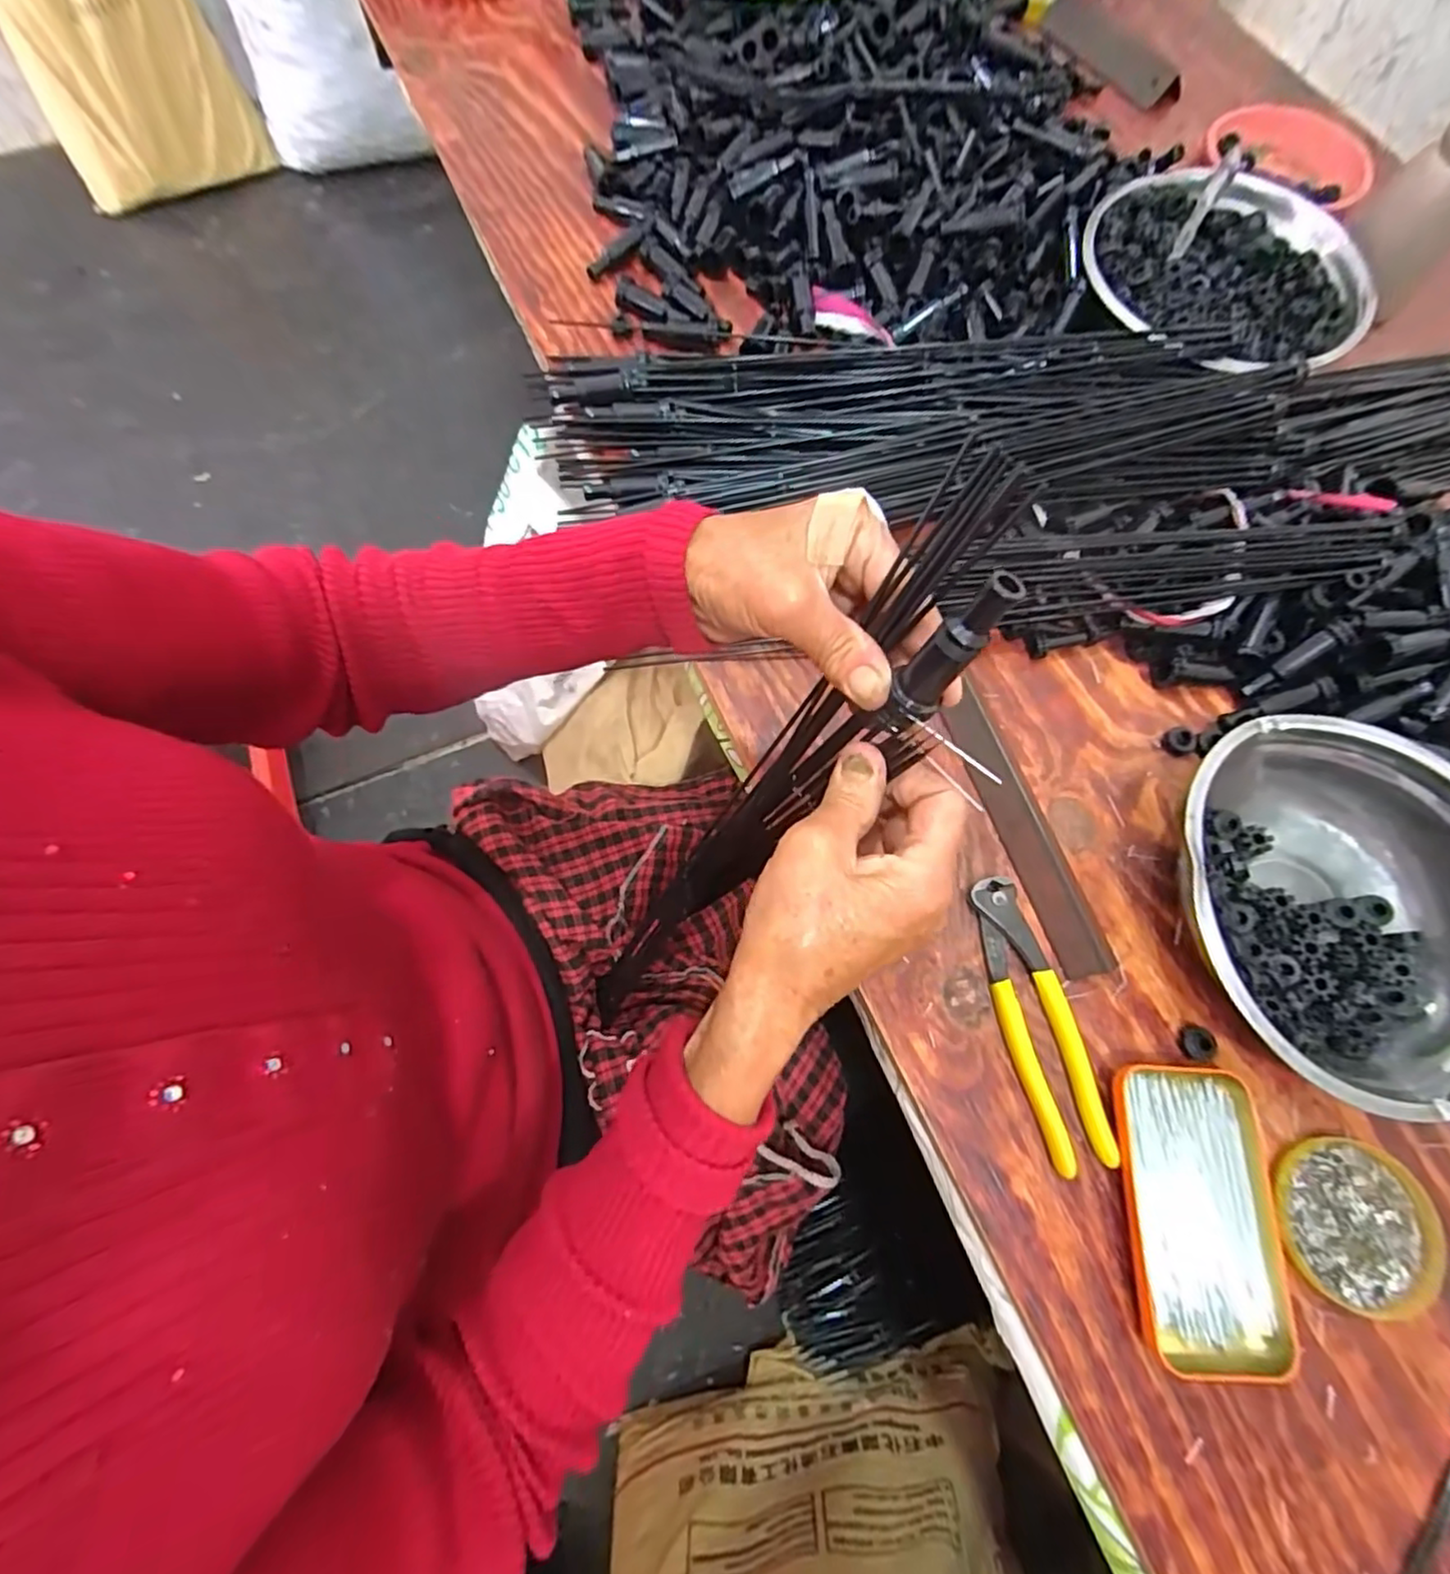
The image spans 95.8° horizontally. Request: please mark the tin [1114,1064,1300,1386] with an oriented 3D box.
[{"bbox_3d":[0.261,0.230,0.356,0.080,0.018,0.141,4,72,-1],"label":"tin"}]

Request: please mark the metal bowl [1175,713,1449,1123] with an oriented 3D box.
[{"bbox_3d":[0.354,0.069,0.383,0.196,0.070,0.201,1,72,-2],"label":"metal bowl"}]

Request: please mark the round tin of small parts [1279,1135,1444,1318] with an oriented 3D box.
[{"bbox_3d":[0.349,0.241,0.362,0.083,0.011,0.081,1,72,-2],"label":"round tin of small parts"}]

